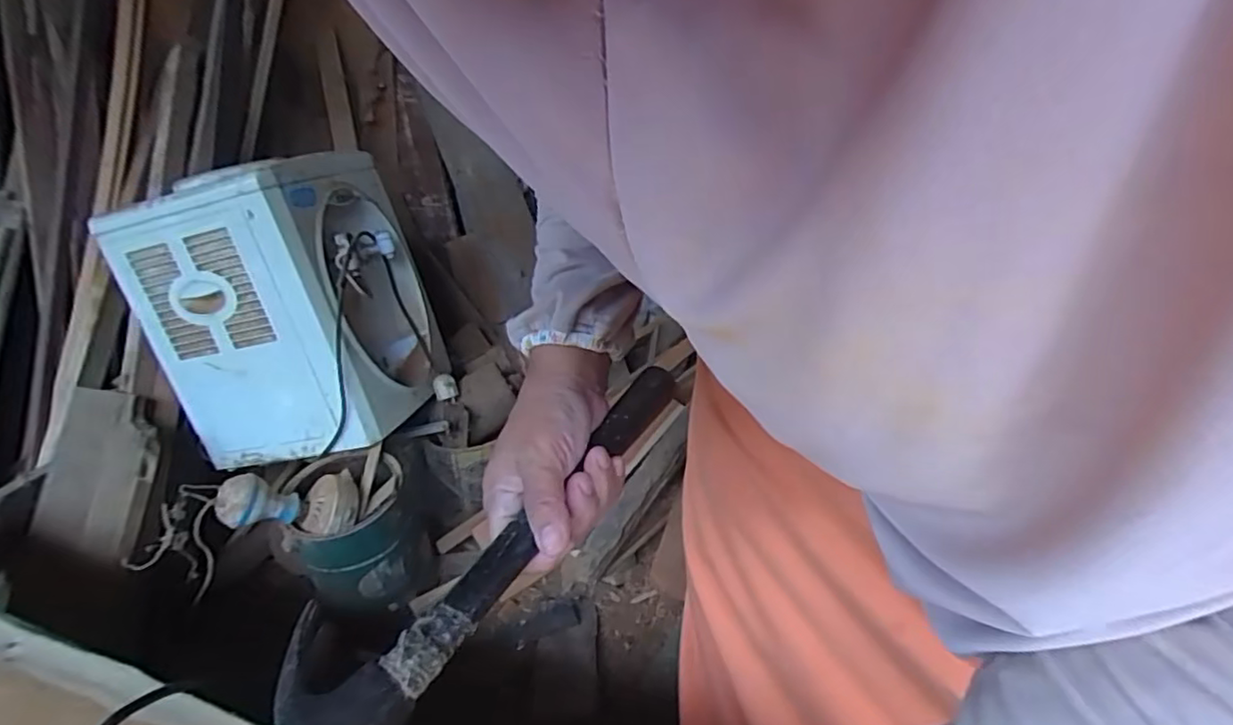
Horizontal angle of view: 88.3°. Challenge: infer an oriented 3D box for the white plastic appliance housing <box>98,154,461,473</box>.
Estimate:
[{"bbox_3d":[-0.486,-0.094,0.968,0.309,0.389,0.265,-4,26,3],"label":"white plastic appliance housing"}]

